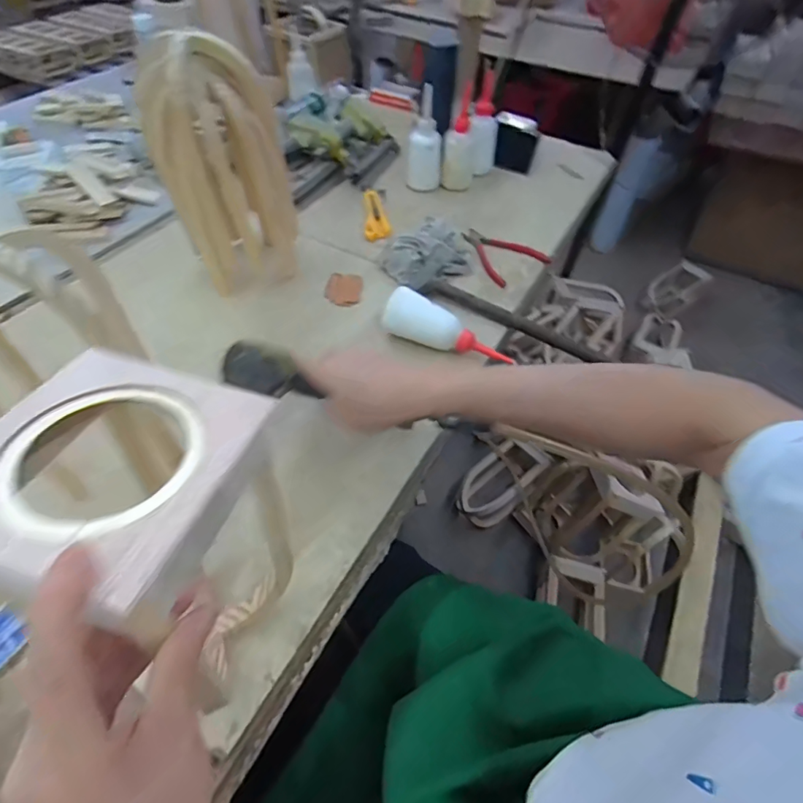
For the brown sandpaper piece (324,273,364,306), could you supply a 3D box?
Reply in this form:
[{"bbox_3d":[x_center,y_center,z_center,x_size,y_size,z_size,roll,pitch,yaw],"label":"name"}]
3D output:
[{"bbox_3d":[-0.087,-0.169,0.710,0.054,0.004,0.065,6,59,1],"label":"brown sandpaper piece"}]

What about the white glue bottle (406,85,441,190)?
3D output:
[{"bbox_3d":[0.044,-0.473,0.859,0.061,0.145,0.053,2,51,-2],"label":"white glue bottle"}]

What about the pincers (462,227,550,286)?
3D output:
[{"bbox_3d":[0.161,-0.250,0.779,0.102,0.017,0.142,-23,56,-20],"label":"pincers"}]

